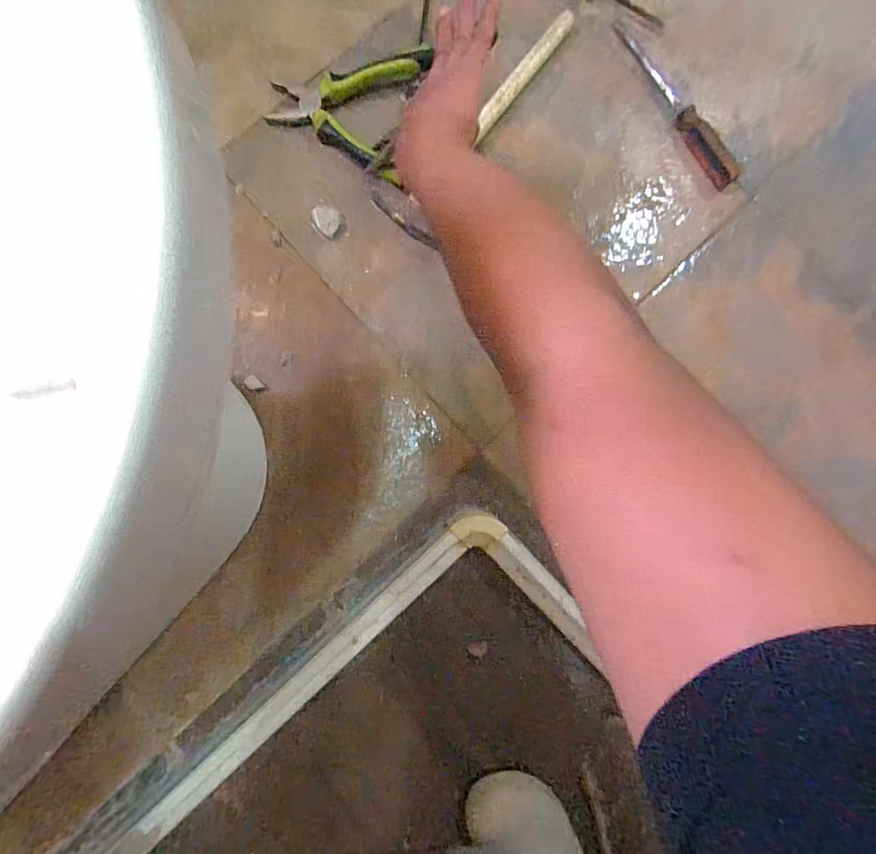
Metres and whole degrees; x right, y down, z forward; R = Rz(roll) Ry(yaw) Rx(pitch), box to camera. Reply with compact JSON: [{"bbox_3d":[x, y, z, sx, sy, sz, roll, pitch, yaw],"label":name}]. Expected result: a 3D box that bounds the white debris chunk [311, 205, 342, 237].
[{"bbox_3d":[-0.125,-0.233,0.507,0.032,0.009,0.028,44,85,-1],"label":"white debris chunk"}]

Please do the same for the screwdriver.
[{"bbox_3d":[0.282,-0.383,0.532,0.029,0.023,0.229,-30,90,-5],"label":"screwdriver"}]

